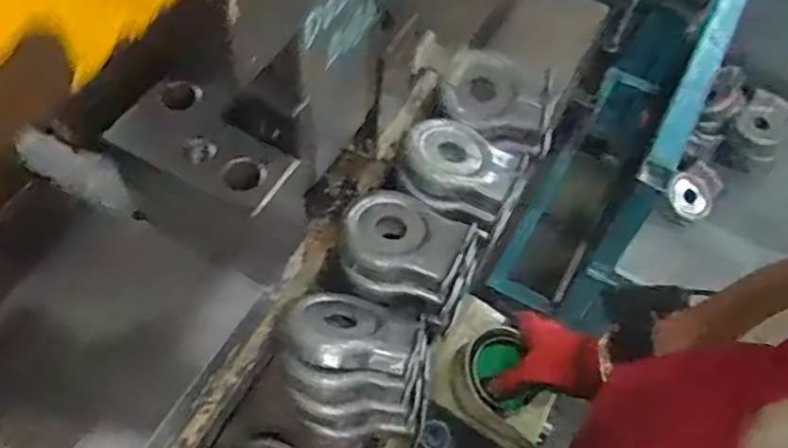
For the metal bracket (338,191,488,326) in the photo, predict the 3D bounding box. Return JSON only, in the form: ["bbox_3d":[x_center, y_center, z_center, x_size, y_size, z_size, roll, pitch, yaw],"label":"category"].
[{"bbox_3d":[0.014,0.025,0.677,0.135,0.054,0.109,16,58,7],"label":"metal bracket"}]

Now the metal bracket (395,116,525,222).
[{"bbox_3d":[0.068,-0.064,0.722,0.122,0.037,0.105,27,59,13],"label":"metal bracket"}]

